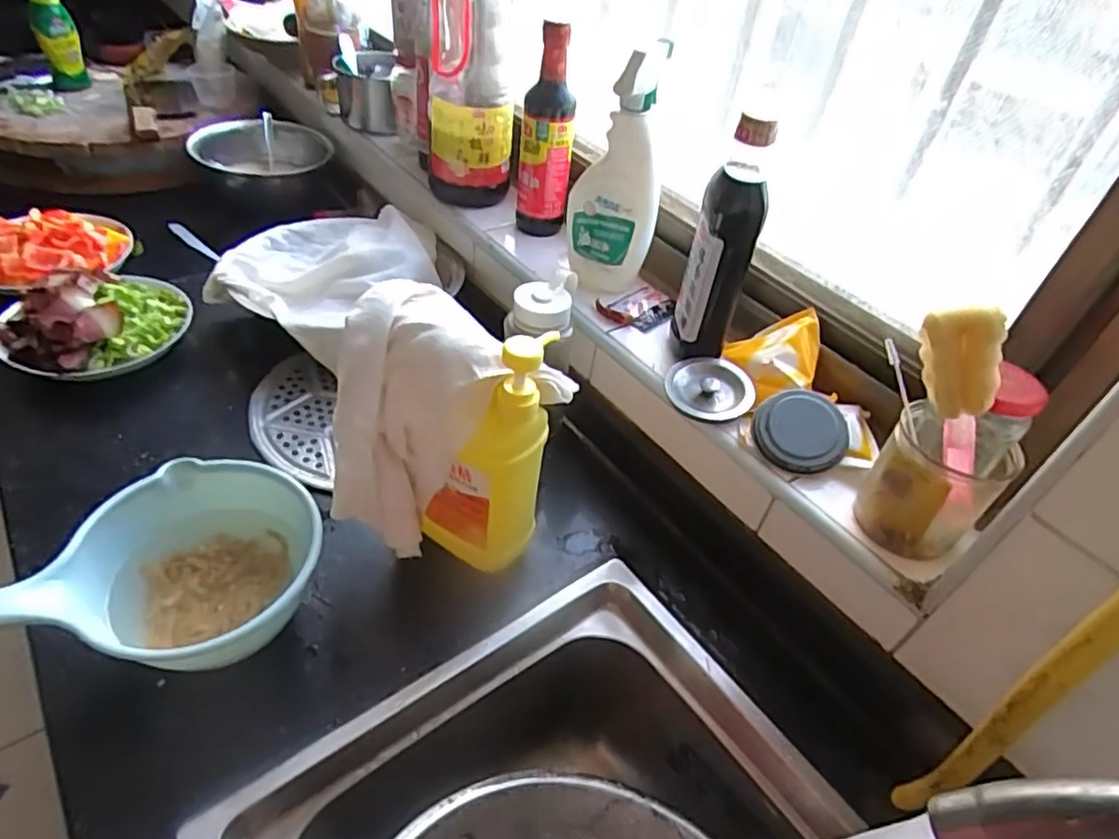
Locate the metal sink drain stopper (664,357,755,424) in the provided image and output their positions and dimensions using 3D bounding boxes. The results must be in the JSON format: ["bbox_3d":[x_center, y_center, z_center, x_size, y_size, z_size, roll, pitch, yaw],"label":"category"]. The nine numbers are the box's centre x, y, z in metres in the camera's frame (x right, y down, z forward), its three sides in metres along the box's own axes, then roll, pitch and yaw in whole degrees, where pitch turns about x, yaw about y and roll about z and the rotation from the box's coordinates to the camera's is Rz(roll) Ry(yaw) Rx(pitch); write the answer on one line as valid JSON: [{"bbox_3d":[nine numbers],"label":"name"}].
[{"bbox_3d":[0.146,-0.030,0.639,0.081,0.022,0.077,13,42,5],"label":"metal sink drain stopper"}]

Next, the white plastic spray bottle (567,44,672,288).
[{"bbox_3d":[0.061,-0.256,0.693,0.088,0.237,0.072,6,42,-2],"label":"white plastic spray bottle"}]

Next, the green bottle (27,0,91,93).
[{"bbox_3d":[-0.829,-0.632,1.073,0.063,0.159,0.050,-21,49,-28],"label":"green bottle"}]

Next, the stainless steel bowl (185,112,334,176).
[{"bbox_3d":[-0.477,-0.435,1.054,0.203,0.053,0.175,-8,44,-17],"label":"stainless steel bowl"}]

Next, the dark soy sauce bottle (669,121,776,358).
[{"bbox_3d":[0.152,-0.159,0.614,0.053,0.239,0.055,13,42,5],"label":"dark soy sauce bottle"}]

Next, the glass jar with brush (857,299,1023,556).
[{"bbox_3d":[0.271,0.012,0.462,0.096,0.212,0.100,4,42,-4],"label":"glass jar with brush"}]

